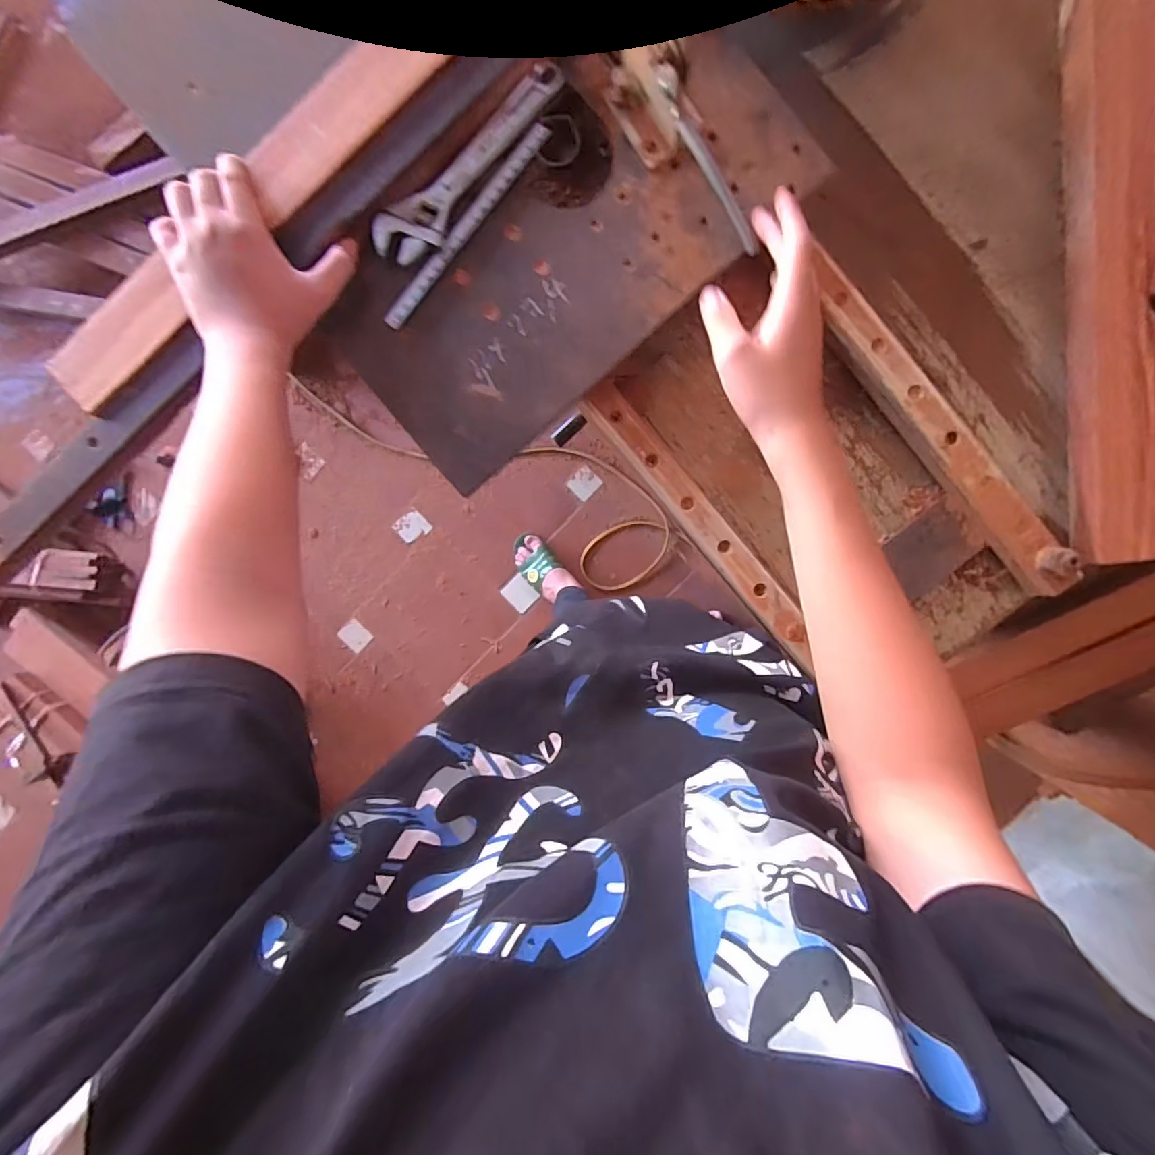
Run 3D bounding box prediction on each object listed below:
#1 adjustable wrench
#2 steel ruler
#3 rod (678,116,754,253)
[{"bbox_3d":[-0.083,-0.327,0.434,0.196,0.012,0.045,-41,92,5],"label":"adjustable wrench"},{"bbox_3d":[-0.091,-0.285,0.441,0.015,0.004,0.196,40,94,-14],"label":"steel ruler"},{"bbox_3d":[0.104,-0.287,0.397,0.009,0.007,0.106,-31,99,5],"label":"rod"}]

